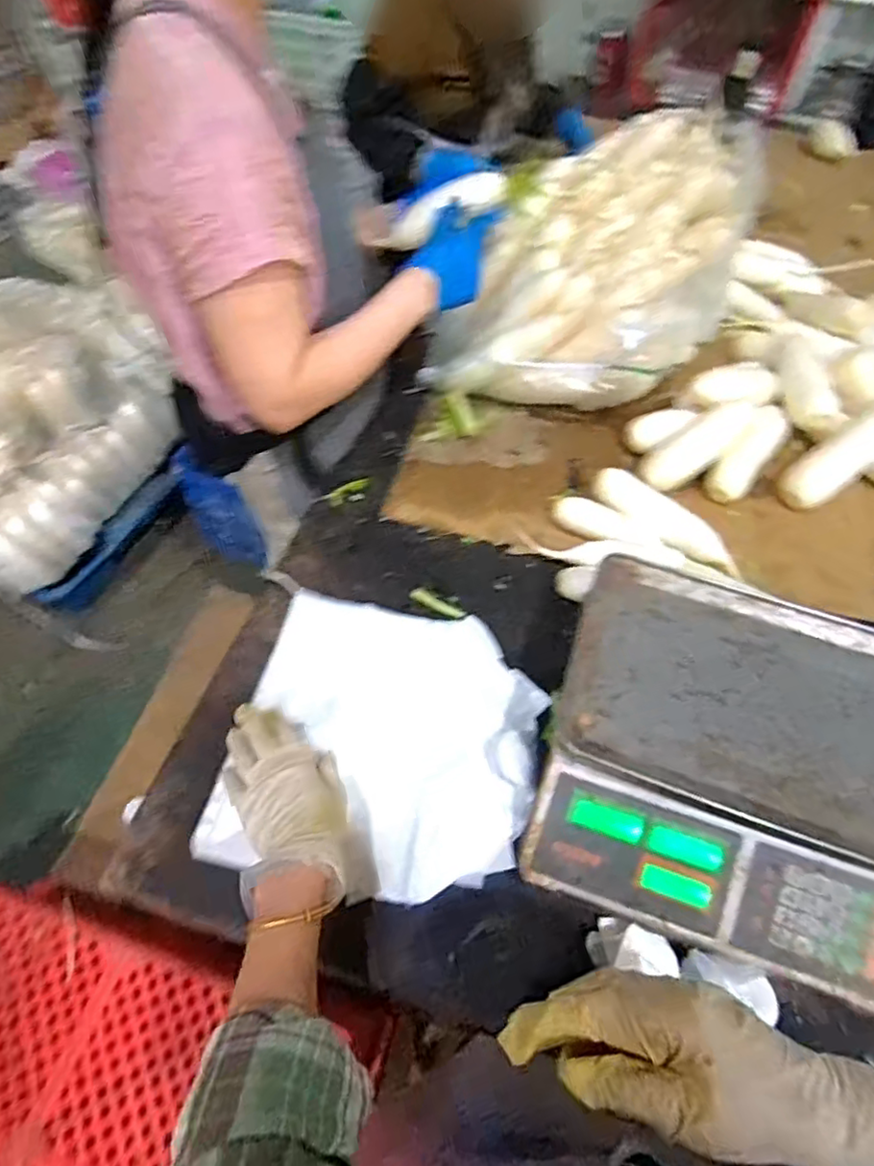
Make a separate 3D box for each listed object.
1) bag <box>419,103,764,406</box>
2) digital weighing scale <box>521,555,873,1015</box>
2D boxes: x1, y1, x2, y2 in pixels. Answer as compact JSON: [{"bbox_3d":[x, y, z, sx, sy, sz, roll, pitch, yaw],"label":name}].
[{"bbox_3d":[0.307,-0.559,1.020,0.390,0.200,0.685,25,56,14],"label":"bag"},{"bbox_3d":[0.276,0.166,0.587,0.329,0.105,0.330,19,55,9],"label":"digital weighing scale"}]

